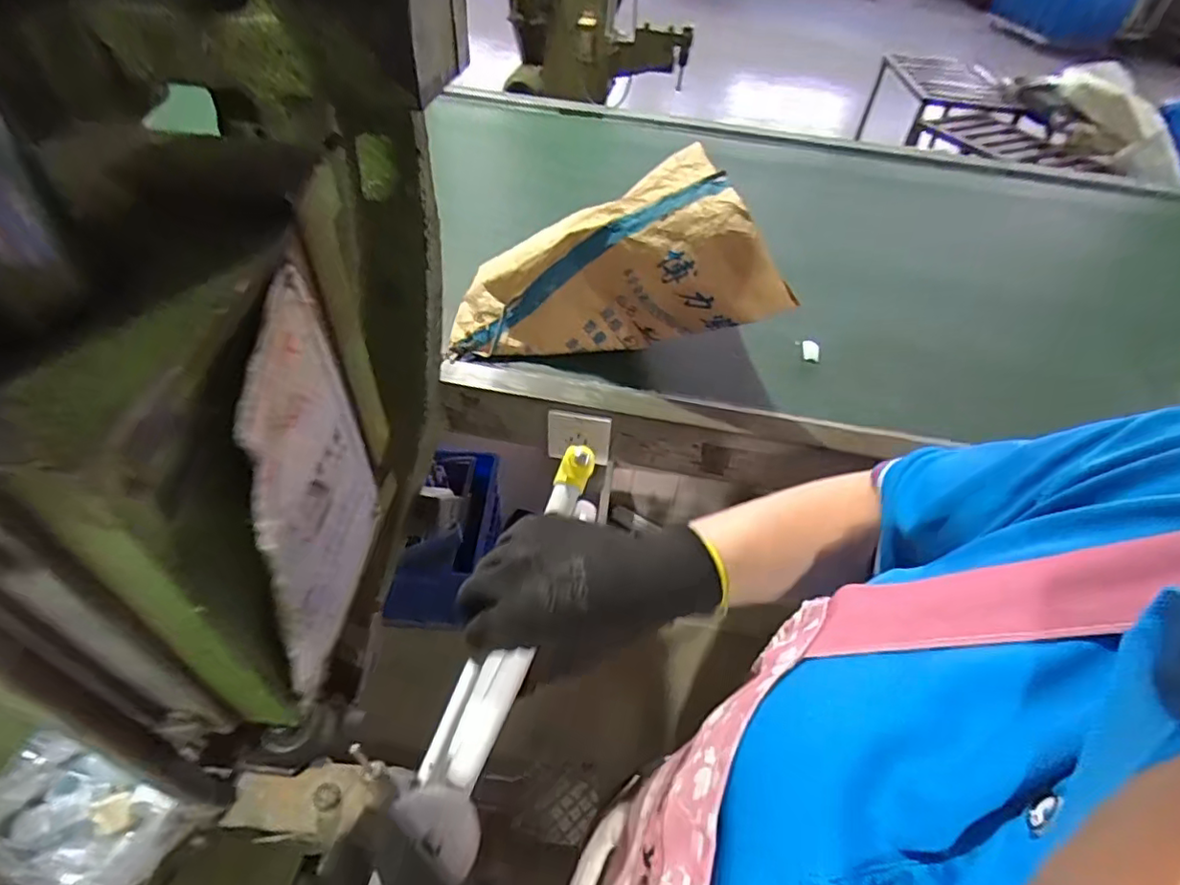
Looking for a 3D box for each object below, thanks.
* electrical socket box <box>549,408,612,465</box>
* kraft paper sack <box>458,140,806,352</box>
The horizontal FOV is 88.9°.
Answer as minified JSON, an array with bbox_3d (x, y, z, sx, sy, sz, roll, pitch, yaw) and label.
[{"bbox_3d":[-0.015,-0.006,0.847,0.086,0.097,0.016,7,47,1],"label":"electrical socket box"},{"bbox_3d":[0.037,-0.226,0.864,0.454,0.195,0.219,-9,42,24],"label":"kraft paper sack"}]

